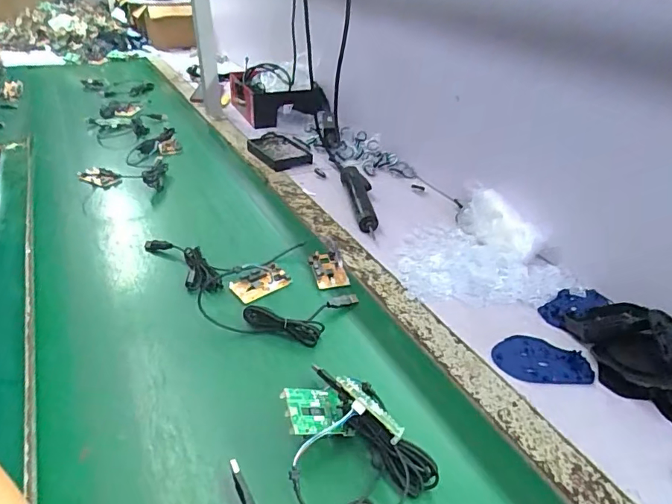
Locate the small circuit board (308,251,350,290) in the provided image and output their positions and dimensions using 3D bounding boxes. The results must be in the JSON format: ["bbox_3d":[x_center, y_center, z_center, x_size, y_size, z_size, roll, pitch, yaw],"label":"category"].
[{"bbox_3d":[-0.011,0.025,0.670,0.047,0.010,0.078,-8,34,-13],"label":"small circuit board"}]

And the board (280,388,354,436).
[{"bbox_3d":[-0.018,0.151,0.437,0.065,0.008,0.044,17,39,-36],"label":"board"}]

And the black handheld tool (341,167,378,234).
[{"bbox_3d":[0.041,-0.103,0.846,0.048,0.031,0.226,-1,33,-4],"label":"black handheld tool"}]

